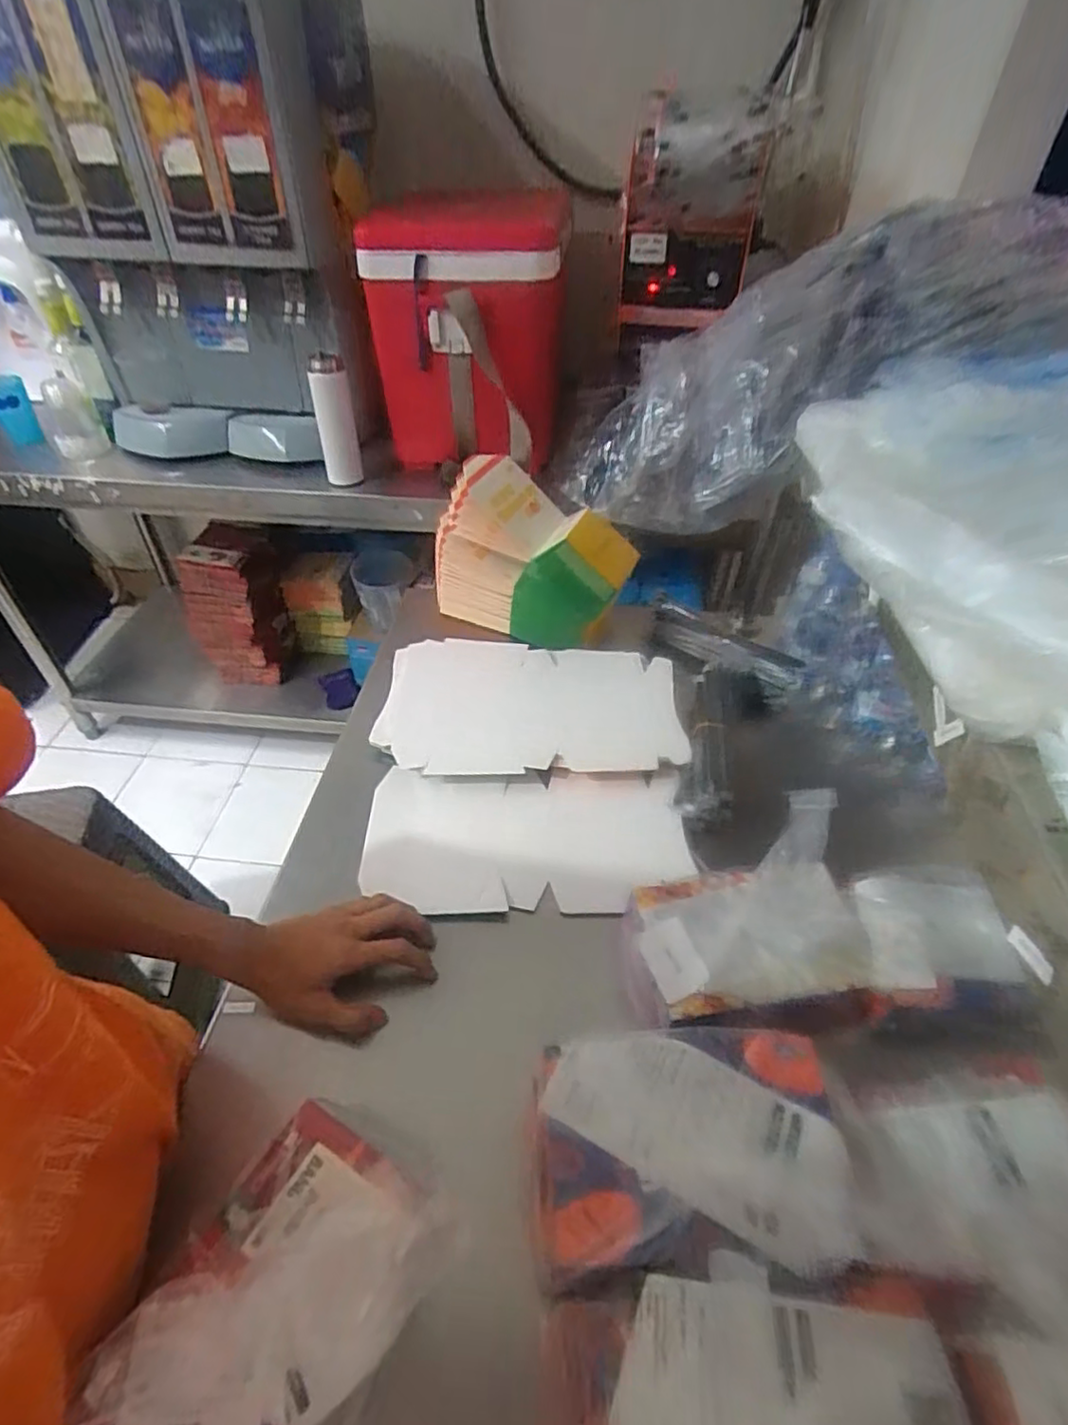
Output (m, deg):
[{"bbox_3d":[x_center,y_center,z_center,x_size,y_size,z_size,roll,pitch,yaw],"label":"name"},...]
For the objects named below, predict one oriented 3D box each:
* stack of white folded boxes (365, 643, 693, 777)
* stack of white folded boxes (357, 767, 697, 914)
[{"bbox_3d":[-0.007,-0.012,0.771,0.338,0.027,0.212,1,46,1],"label":"stack of white folded boxes"},{"bbox_3d":[-0.010,0.124,0.655,0.311,0.019,0.157,1,46,1],"label":"stack of white folded boxes"}]

